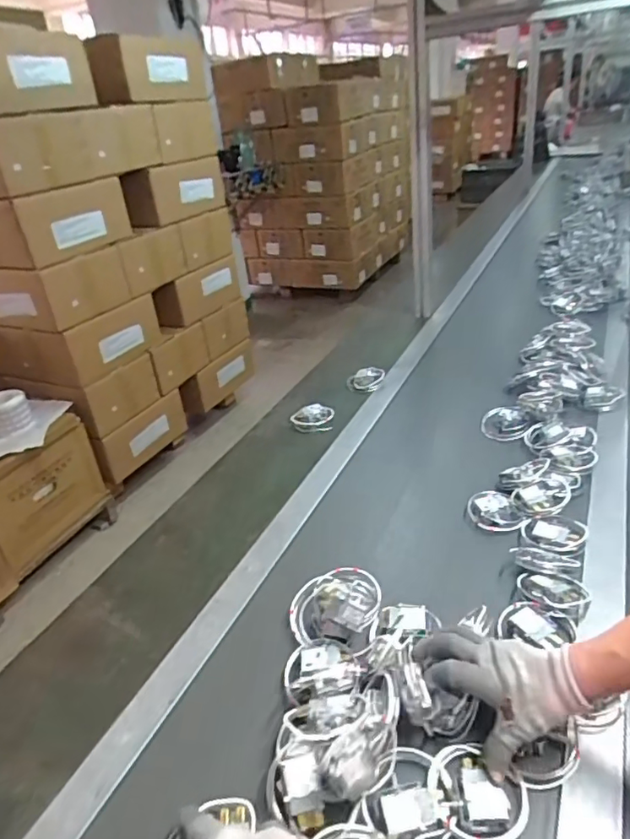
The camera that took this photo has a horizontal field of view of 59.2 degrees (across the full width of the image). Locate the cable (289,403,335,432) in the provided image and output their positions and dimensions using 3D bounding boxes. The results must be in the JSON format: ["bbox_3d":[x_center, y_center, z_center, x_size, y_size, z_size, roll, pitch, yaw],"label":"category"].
[{"bbox_3d":[-0.006,-0.005,1.095,0.085,0.025,0.068,-7,30,0],"label":"cable"}]

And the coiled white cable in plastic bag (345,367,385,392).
[{"bbox_3d":[0.111,-0.085,1.199,0.084,0.037,0.059,-5,30,4],"label":"coiled white cable in plastic bag"}]

